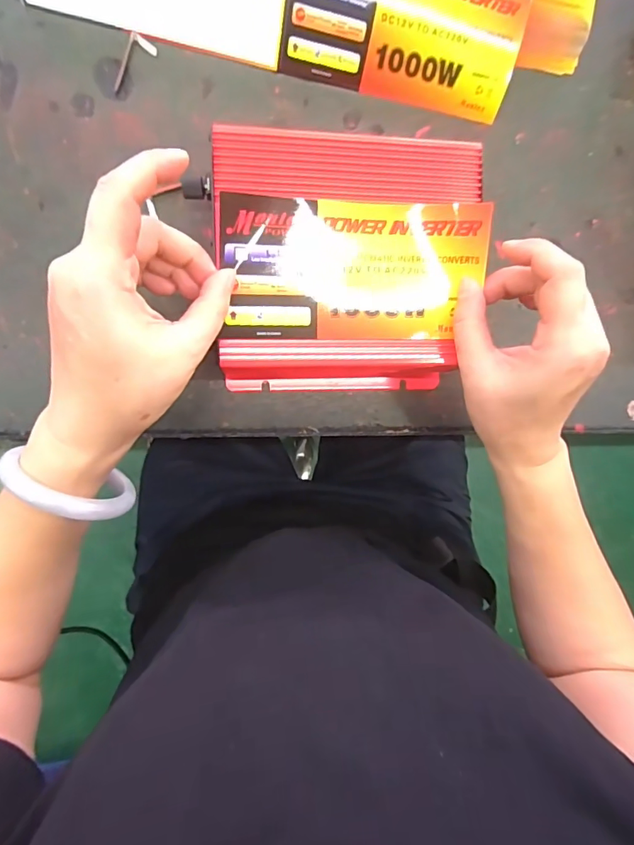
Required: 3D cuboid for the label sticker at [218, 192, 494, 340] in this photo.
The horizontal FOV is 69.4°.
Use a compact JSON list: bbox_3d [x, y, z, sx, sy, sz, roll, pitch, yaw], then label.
[{"bbox_3d":[0.023,-0.091,0.275,0.153,0.017,0.079,-1,101,-7],"label":"label sticker"}]

